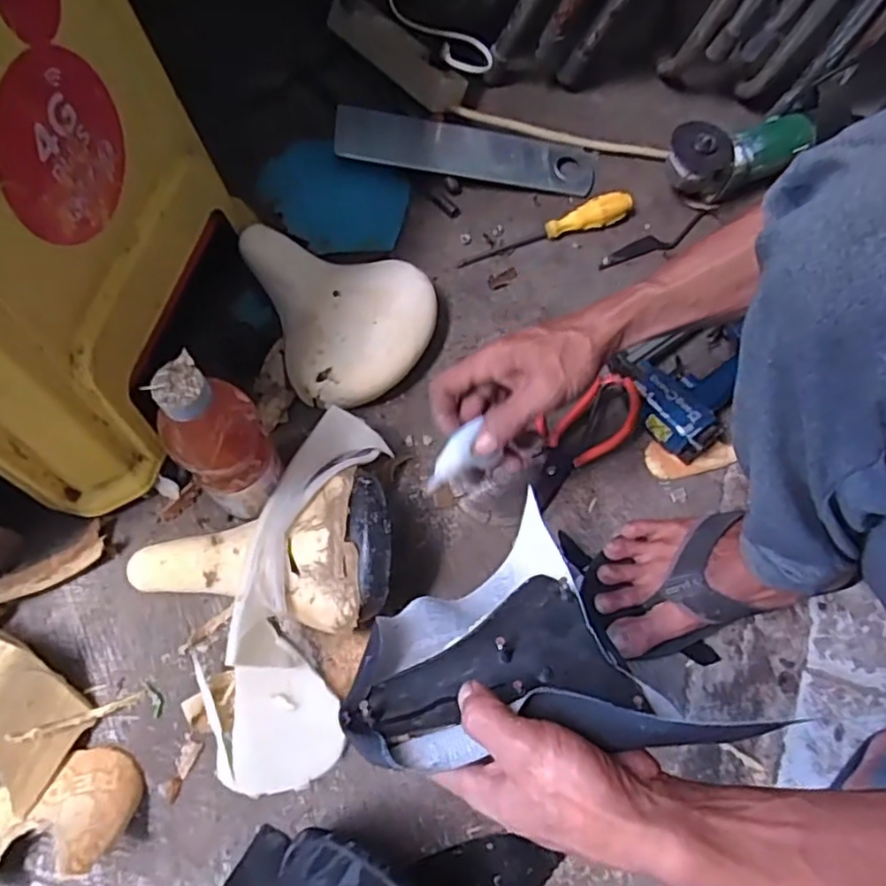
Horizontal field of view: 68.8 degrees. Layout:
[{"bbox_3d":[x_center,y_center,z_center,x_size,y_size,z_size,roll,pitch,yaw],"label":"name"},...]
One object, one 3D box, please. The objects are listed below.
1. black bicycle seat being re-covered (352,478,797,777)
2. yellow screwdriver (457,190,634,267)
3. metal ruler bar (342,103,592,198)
[{"bbox_3d":[0.026,0.123,0.427,0.196,0.185,0.080,-6,111,-12],"label":"black bicycle seat being re-covered"},{"bbox_3d":[0.122,-0.244,0.739,0.218,0.026,0.026,-22,69,-13],"label":"yellow screwdriver"},{"bbox_3d":[0.033,-0.347,0.764,0.310,0.008,0.078,4,73,-12],"label":"metal ruler bar"}]

